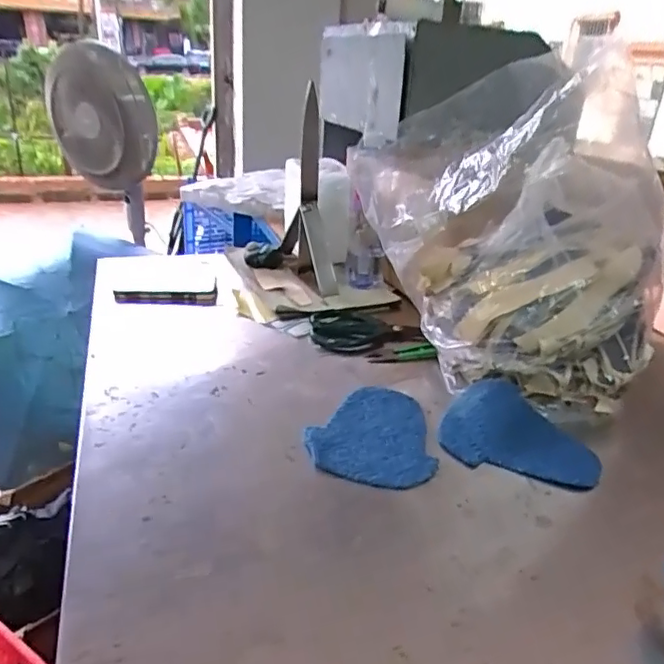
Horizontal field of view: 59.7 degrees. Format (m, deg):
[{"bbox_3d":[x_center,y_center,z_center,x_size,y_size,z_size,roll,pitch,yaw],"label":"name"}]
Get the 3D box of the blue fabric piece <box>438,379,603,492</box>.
[{"bbox_3d":[0.191,0.099,0.587,0.151,0.022,0.123,14,28,23],"label":"blue fabric piece"}]

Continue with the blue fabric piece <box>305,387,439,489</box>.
[{"bbox_3d":[0.037,0.100,0.586,0.120,0.007,0.154,1,26,-4],"label":"blue fabric piece"}]

